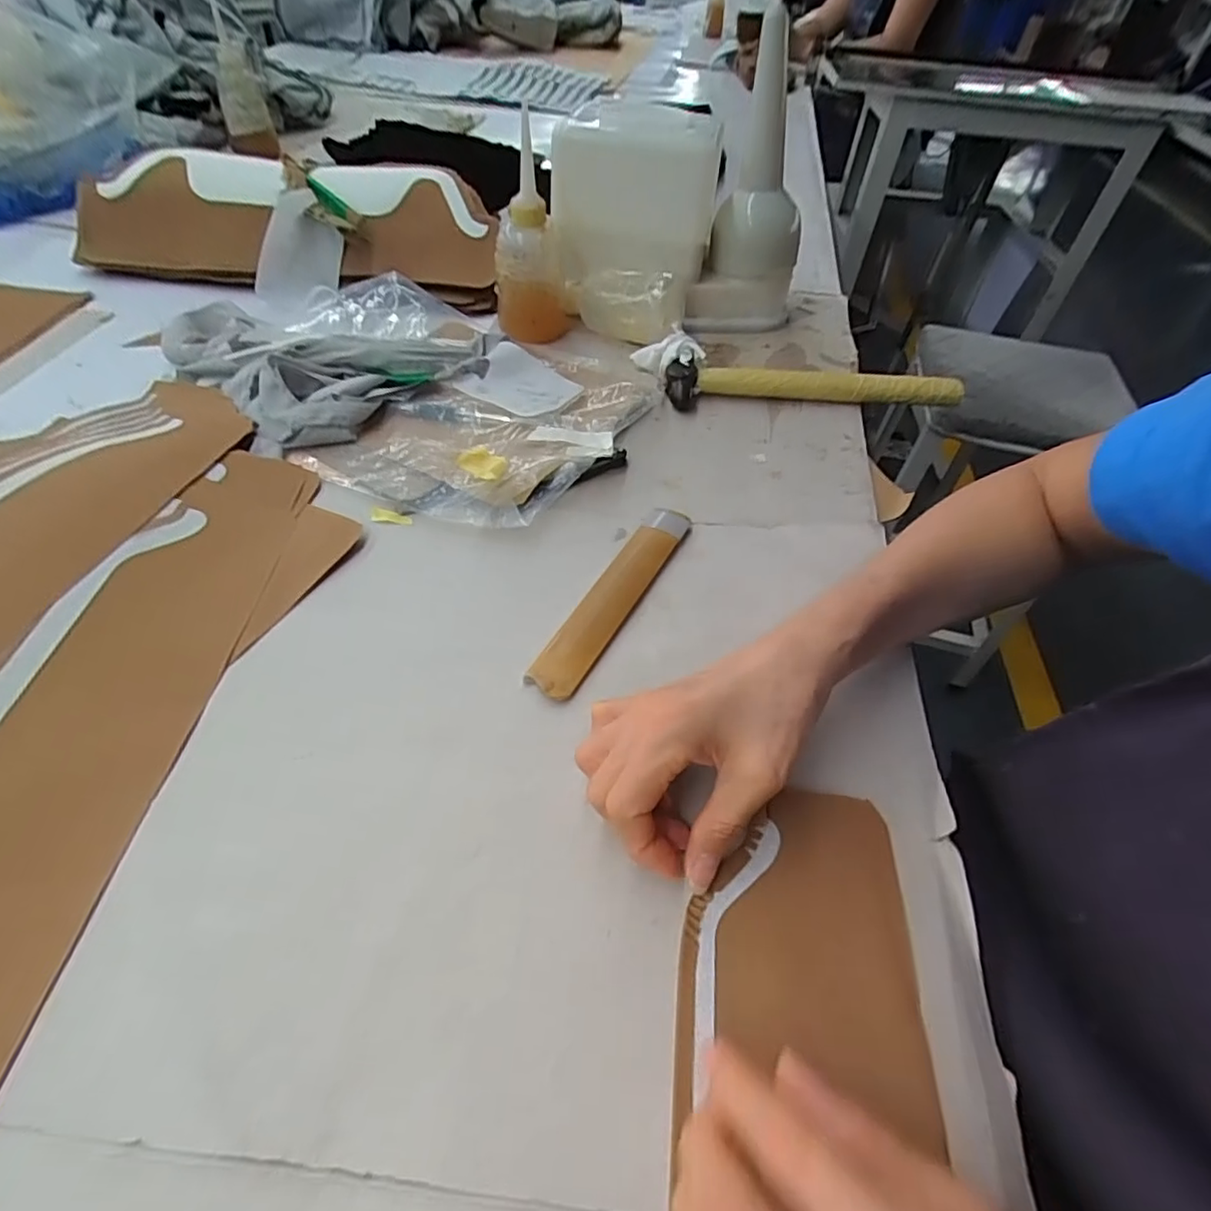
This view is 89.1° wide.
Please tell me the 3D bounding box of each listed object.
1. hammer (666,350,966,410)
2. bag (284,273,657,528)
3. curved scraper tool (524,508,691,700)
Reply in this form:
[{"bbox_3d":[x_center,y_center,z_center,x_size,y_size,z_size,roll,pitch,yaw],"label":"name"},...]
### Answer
[{"bbox_3d":[0.184,-0.196,0.545,0.258,0.025,0.047,-1,50,-4],"label":"hammer"},{"bbox_3d":[-0.139,-0.195,0.517,0.336,0.032,0.250,29,55,20],"label":"bag"},{"bbox_3d":[0.008,-0.010,0.394,0.029,0.009,0.170,24,53,17],"label":"curved scraper tool"}]

